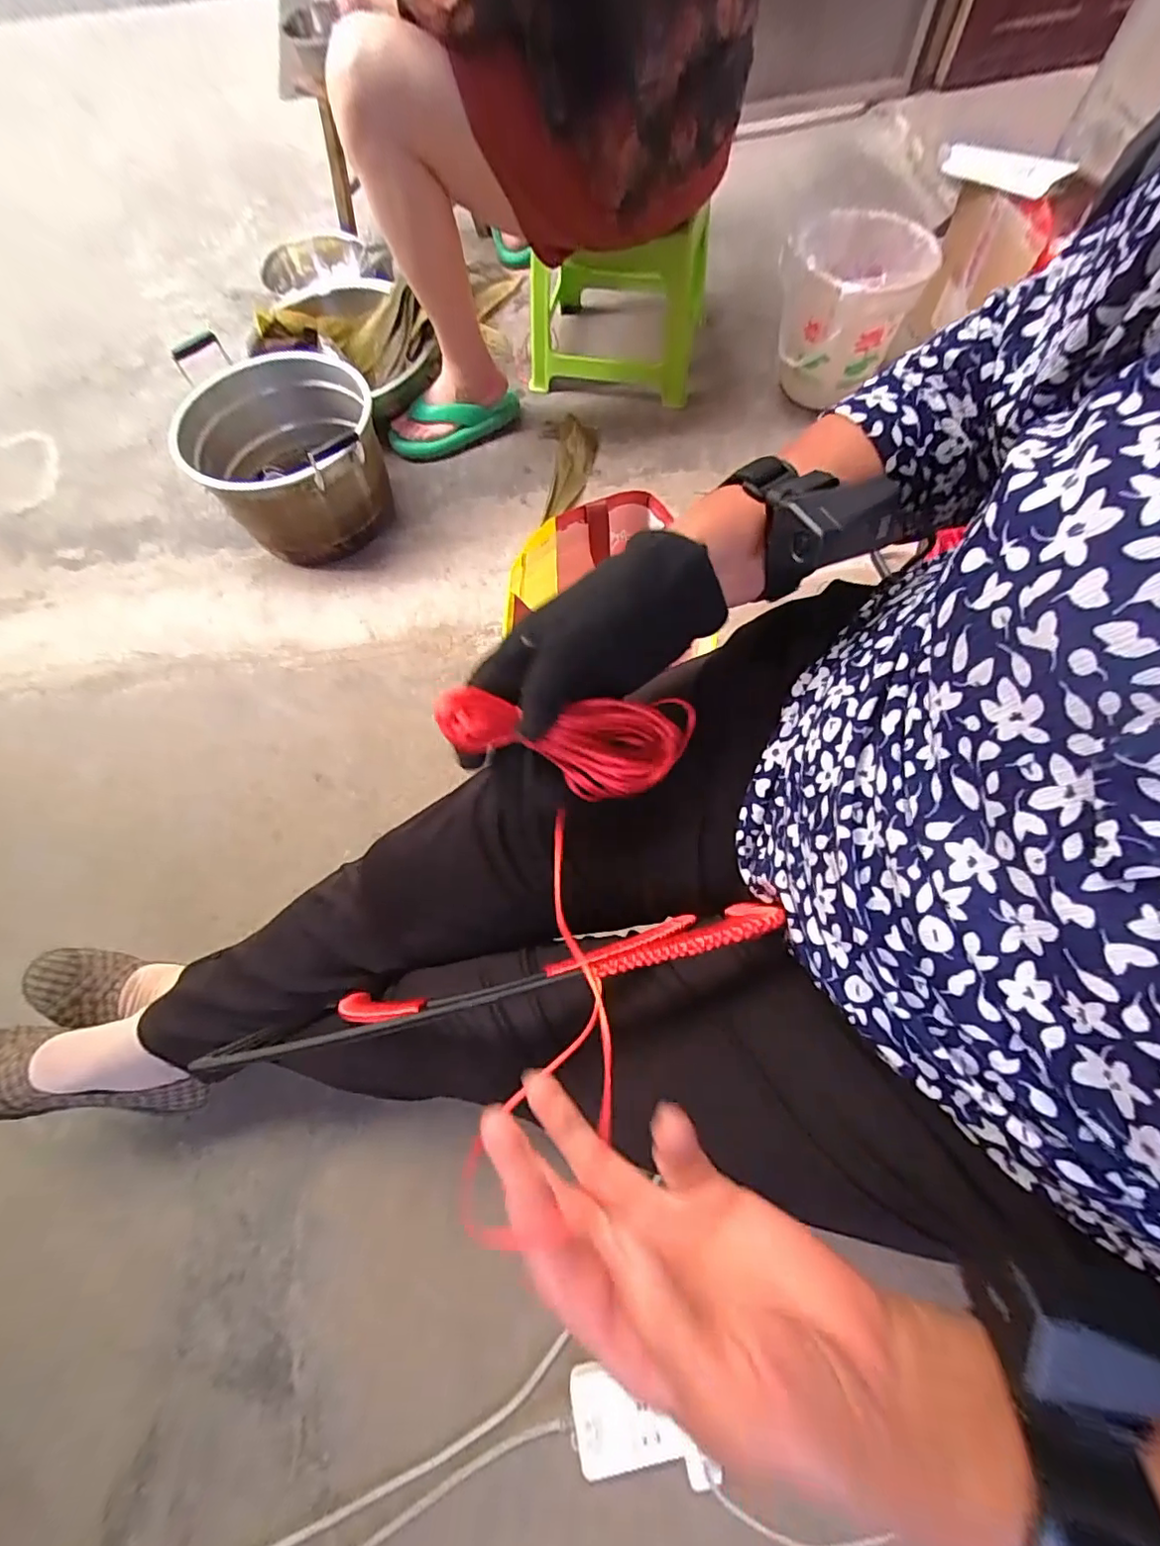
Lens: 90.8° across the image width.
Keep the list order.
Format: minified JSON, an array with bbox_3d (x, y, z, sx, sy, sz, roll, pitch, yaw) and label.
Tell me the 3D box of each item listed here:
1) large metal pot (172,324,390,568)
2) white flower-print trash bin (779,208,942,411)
[{"bbox_3d":[-0.513,-0.527,1.010,0.325,0.229,0.299,-13,67,-4],"label":"large metal pot"},{"bbox_3d":[0.453,-0.790,1.008,0.222,0.231,0.204,24,69,11],"label":"white flower-print trash bin"}]

